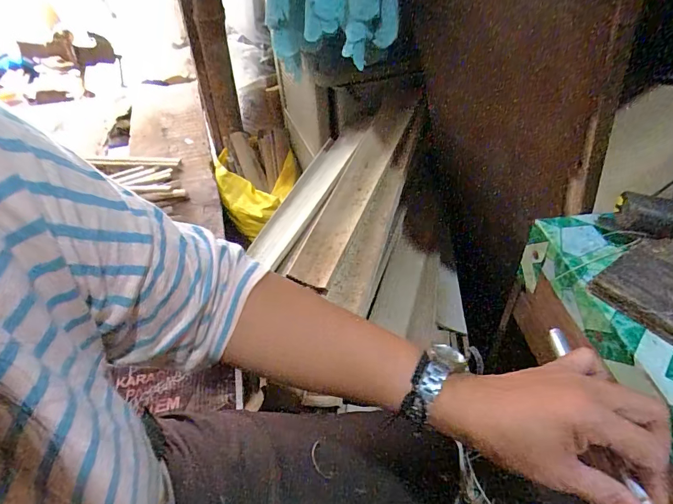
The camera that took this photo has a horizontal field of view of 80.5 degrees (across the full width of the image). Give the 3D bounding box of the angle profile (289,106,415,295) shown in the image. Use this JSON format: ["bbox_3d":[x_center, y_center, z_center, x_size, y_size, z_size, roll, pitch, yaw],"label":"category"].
[{"bbox_3d":[0.036,-0.109,0.653,0.059,0.032,0.391,16,62,23],"label":"angle profile"}]

